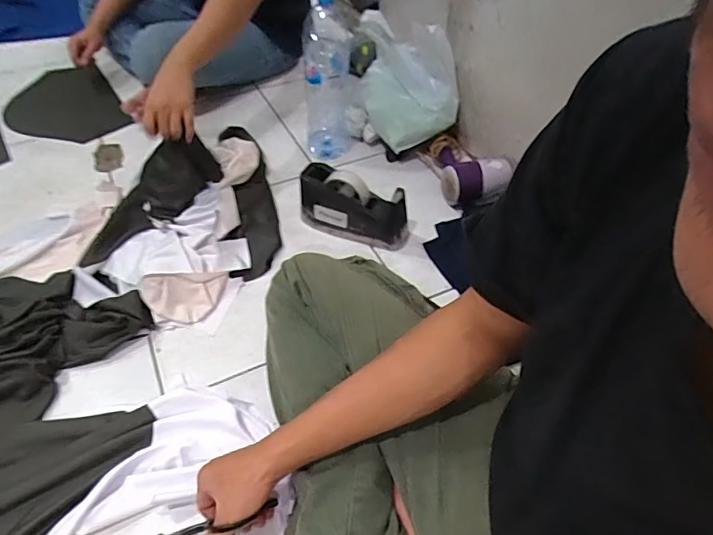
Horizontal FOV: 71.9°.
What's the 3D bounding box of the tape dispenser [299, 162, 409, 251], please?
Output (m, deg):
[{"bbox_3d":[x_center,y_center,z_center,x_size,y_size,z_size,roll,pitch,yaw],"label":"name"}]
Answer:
[{"bbox_3d":[-0.008,-0.106,0.872,0.199,0.096,0.064,22,51,19],"label":"tape dispenser"}]

